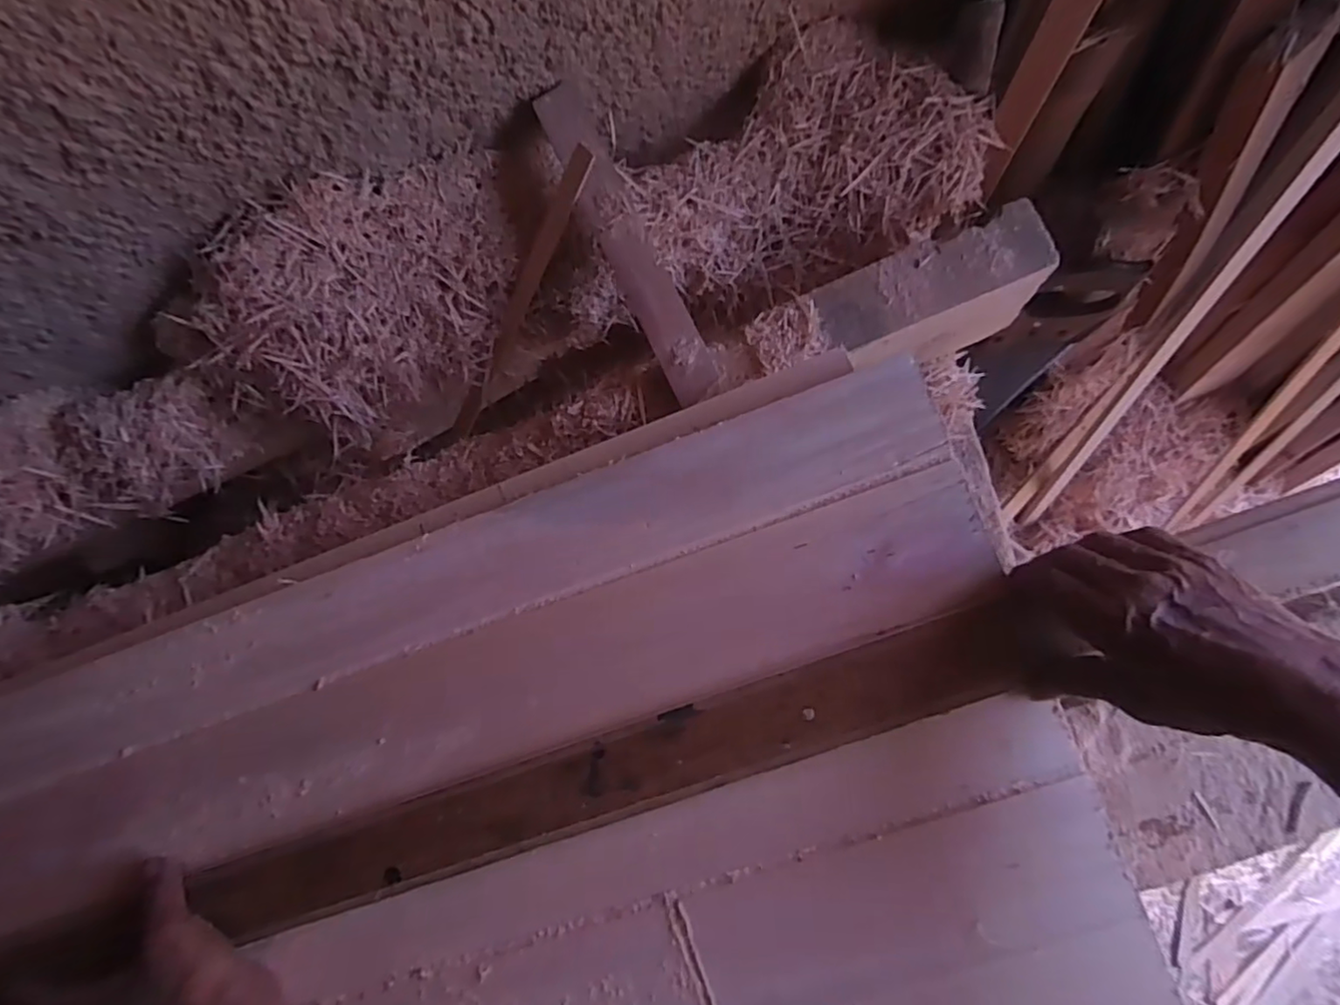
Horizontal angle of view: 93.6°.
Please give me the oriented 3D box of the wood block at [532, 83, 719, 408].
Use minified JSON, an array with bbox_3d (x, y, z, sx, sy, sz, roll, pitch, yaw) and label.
[{"bbox_3d":[-0.037,-0.210,0.504,0.041,0.023,0.289,-28,84,4],"label":"wood block"}]

